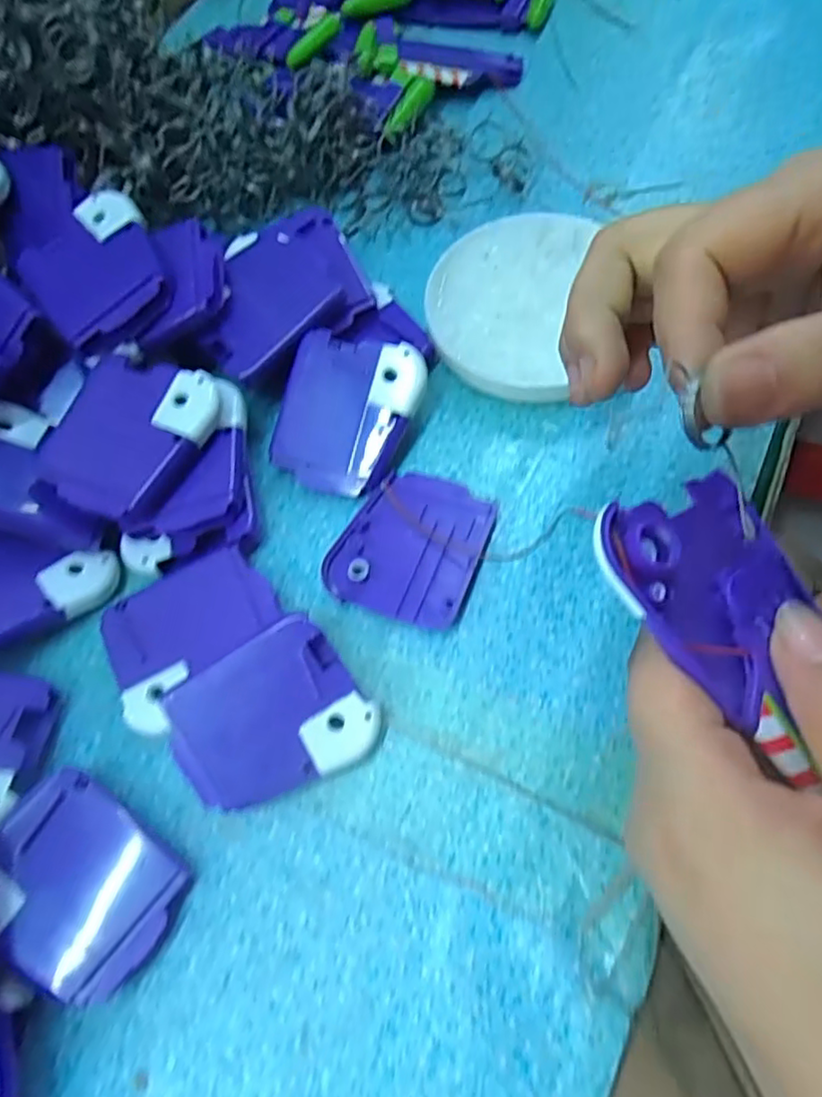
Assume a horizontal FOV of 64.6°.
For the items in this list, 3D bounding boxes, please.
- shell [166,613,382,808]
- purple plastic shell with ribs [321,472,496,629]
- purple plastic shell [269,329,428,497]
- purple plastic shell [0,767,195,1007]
[{"bbox_3d":[-0.046,0.057,0.214,0.059,0.018,0.049,-33,70,-11],"label":"shell"},{"bbox_3d":[0.001,-0.003,0.244,0.052,0.007,0.059,17,68,15],"label":"purple plastic shell with ribs"},{"bbox_3d":[-0.026,-0.054,0.258,0.050,0.009,0.062,19,91,5],"label":"purple plastic shell"},{"bbox_3d":[-0.102,0.104,0.202,0.059,0.015,0.045,34,73,20],"label":"purple plastic shell"}]

